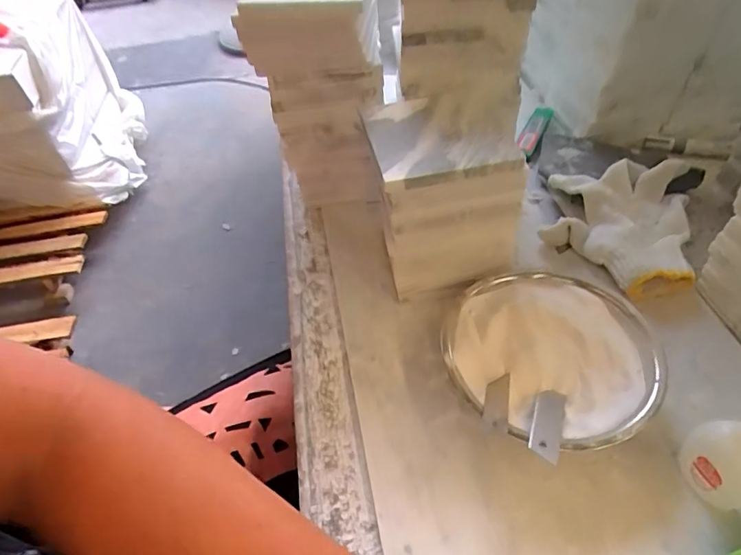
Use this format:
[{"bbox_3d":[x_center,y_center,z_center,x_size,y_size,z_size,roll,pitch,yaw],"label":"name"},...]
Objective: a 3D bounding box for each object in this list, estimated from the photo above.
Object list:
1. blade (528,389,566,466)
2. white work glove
[{"bbox_3d":[0.117,0.097,0.334,0.020,0.008,0.058,16,33,18],"label":"blade"},{"bbox_3d":[0.227,-0.050,0.468,0.121,0.035,0.148,11,53,15],"label":"white work glove"}]

